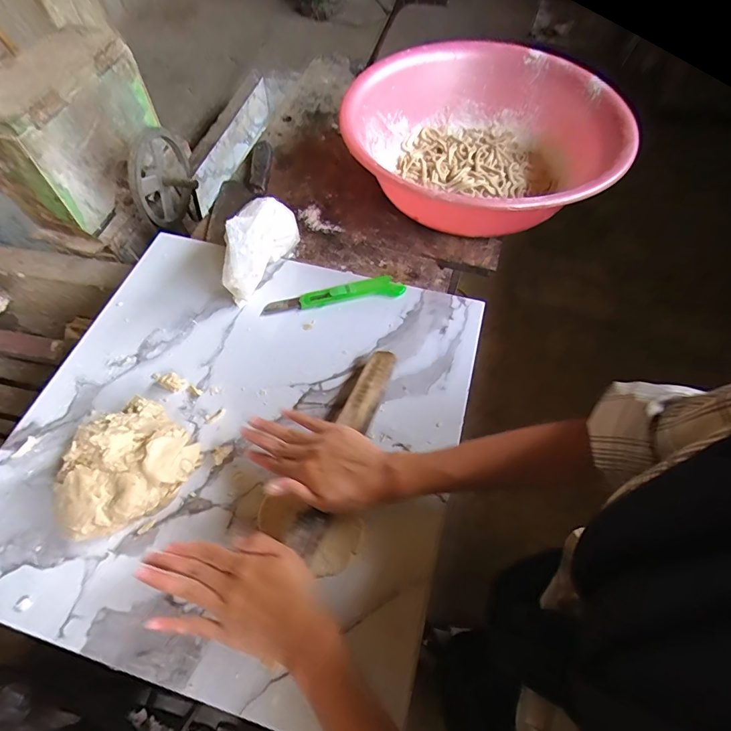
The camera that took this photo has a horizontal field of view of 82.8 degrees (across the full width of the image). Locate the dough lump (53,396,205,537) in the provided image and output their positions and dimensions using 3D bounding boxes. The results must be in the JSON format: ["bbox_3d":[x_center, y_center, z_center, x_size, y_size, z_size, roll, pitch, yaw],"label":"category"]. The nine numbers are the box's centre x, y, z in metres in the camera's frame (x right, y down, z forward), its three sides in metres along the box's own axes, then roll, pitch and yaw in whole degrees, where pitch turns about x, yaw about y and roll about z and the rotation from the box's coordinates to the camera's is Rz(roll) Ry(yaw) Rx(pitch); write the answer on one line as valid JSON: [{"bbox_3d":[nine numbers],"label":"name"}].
[{"bbox_3d":[-0.247,0.104,0.418,0.106,0.068,0.136,35,64,18],"label":"dough lump"}]

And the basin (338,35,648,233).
[{"bbox_3d":[0.192,-0.358,0.660,0.396,0.130,0.455,35,64,19],"label":"basin"}]

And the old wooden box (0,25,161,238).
[{"bbox_3d":[-0.593,-0.484,0.846,0.152,0.226,0.349,9,59,4],"label":"old wooden box"}]

